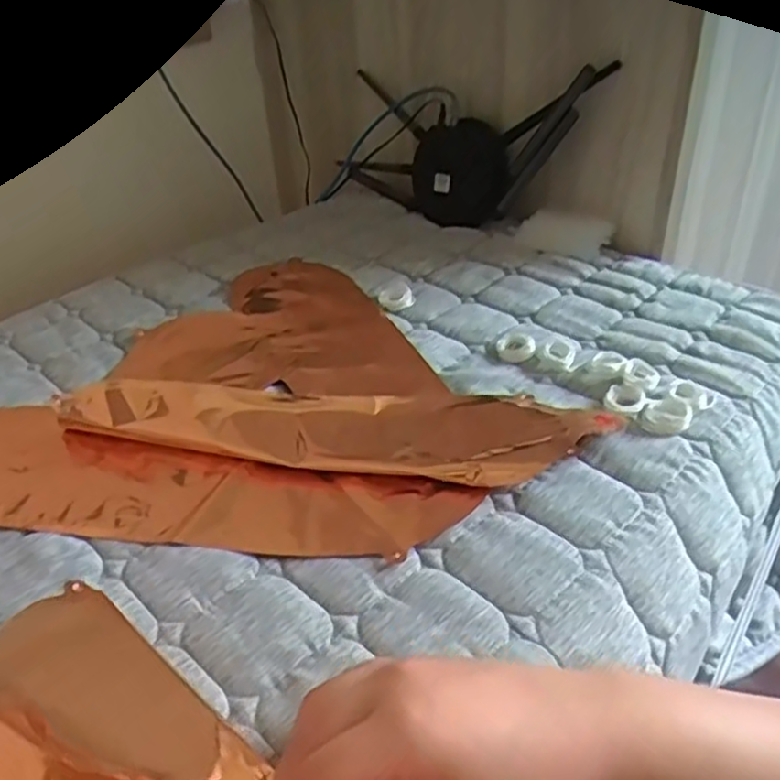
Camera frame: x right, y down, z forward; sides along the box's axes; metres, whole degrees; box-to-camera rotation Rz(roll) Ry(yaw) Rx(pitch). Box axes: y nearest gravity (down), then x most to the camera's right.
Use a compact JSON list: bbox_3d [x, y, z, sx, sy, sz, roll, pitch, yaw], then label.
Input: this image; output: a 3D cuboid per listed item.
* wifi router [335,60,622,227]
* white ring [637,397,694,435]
[{"bbox_3d":[0.071,-0.272,0.775,0.356,0.168,0.078,6,34,43],"label":"wifi router"},{"bbox_3d":[0.191,0.017,0.496,0.034,0.011,0.031,-2,36,2],"label":"white ring"}]

